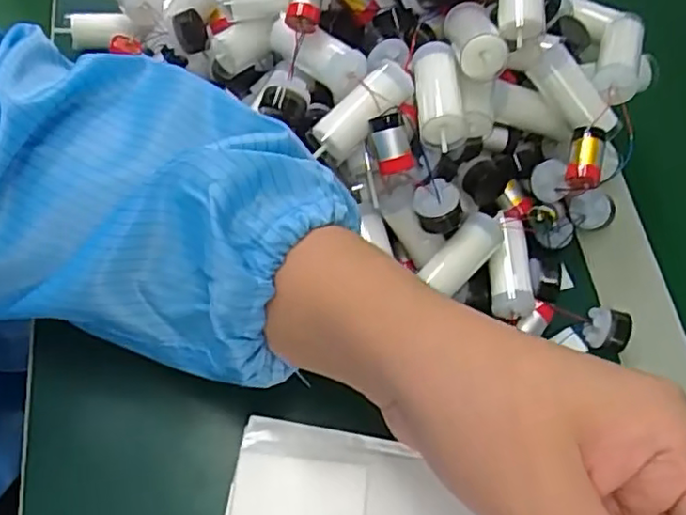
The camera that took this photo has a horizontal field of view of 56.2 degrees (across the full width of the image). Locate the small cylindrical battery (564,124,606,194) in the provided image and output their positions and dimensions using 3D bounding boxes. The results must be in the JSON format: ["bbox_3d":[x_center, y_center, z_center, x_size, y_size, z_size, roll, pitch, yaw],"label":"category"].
[{"bbox_3d":[0.115,-0.047,0.304,0.016,0.012,0.030,12,84,2],"label":"small cylindrical battery"}]

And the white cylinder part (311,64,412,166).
[{"bbox_3d":[0.010,-0.066,0.290,0.054,0.018,0.021,-45,74,-6],"label":"white cylinder part"}]

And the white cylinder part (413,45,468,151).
[{"bbox_3d":[0.044,-0.075,0.287,0.020,0.019,0.053,-1,64,-4],"label":"white cylinder part"}]

